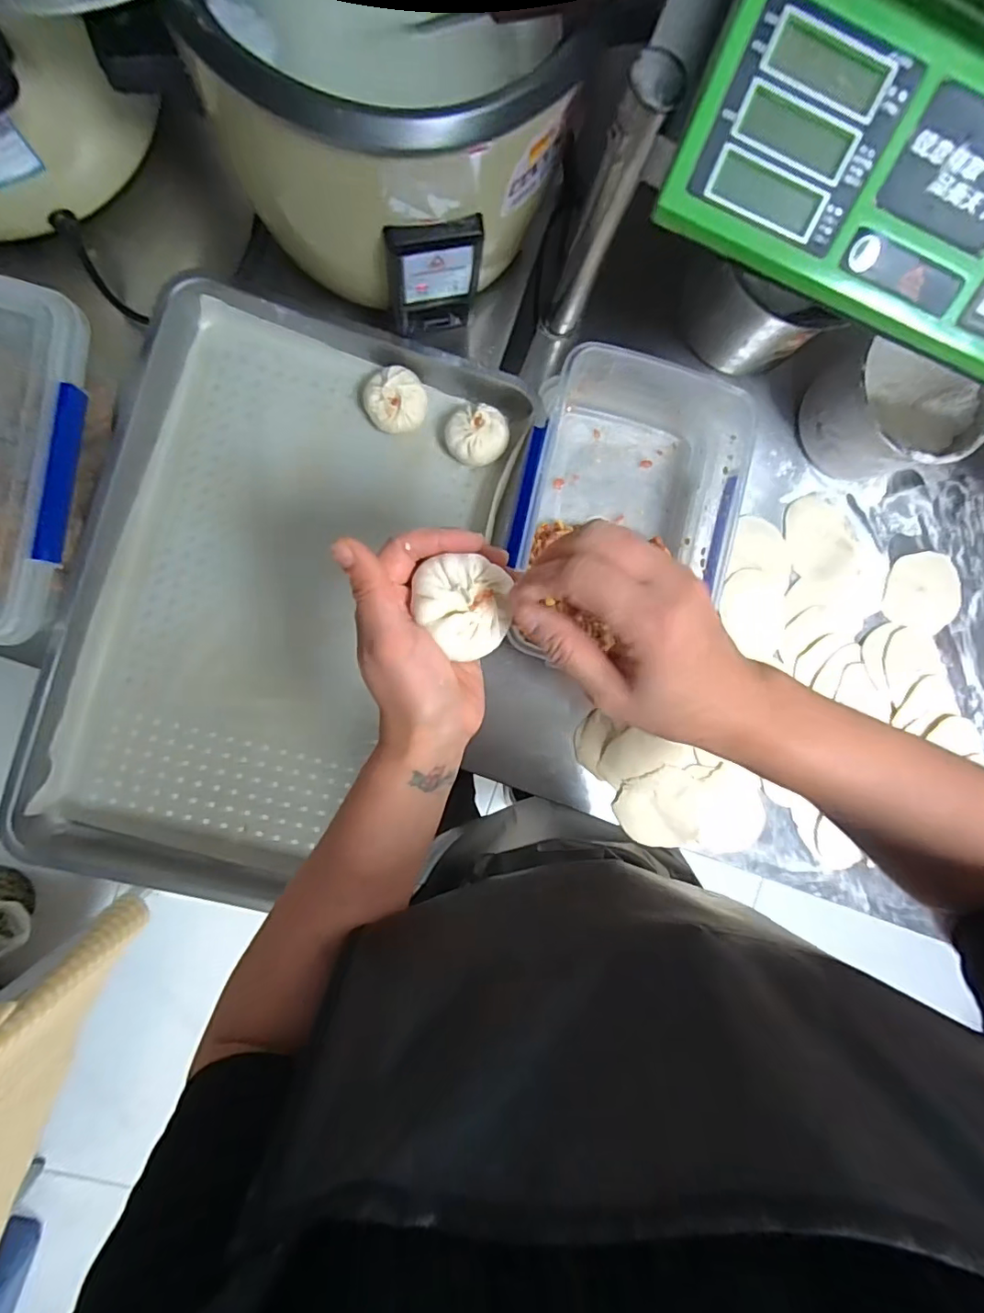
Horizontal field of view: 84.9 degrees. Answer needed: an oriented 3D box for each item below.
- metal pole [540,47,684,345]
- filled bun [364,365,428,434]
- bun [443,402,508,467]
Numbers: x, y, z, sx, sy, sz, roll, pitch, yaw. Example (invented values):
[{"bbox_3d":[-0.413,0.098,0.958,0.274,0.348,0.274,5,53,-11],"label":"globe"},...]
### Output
[{"bbox_3d":[0.090,-0.370,0.467,0.030,0.268,0.028,-37,94,-5],"label":"metal pole"},{"bbox_3d":[-0.100,-0.264,0.560,0.059,0.045,0.060,0,90,-7],"label":"filled bun"},{"bbox_3d":[-0.016,-0.231,0.572,0.060,0.040,0.059,0,91,-8],"label":"bun"}]

